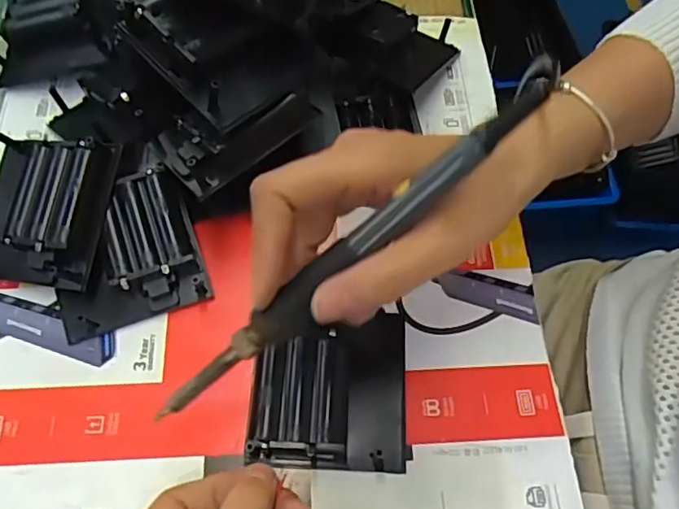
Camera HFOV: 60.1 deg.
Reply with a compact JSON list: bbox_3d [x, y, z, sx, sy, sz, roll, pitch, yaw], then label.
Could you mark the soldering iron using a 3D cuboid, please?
[{"bbox_3d":[0.004,0.003,0.233,0.209,0.017,0.020,-42,69,11],"label":"soldering iron"}]

